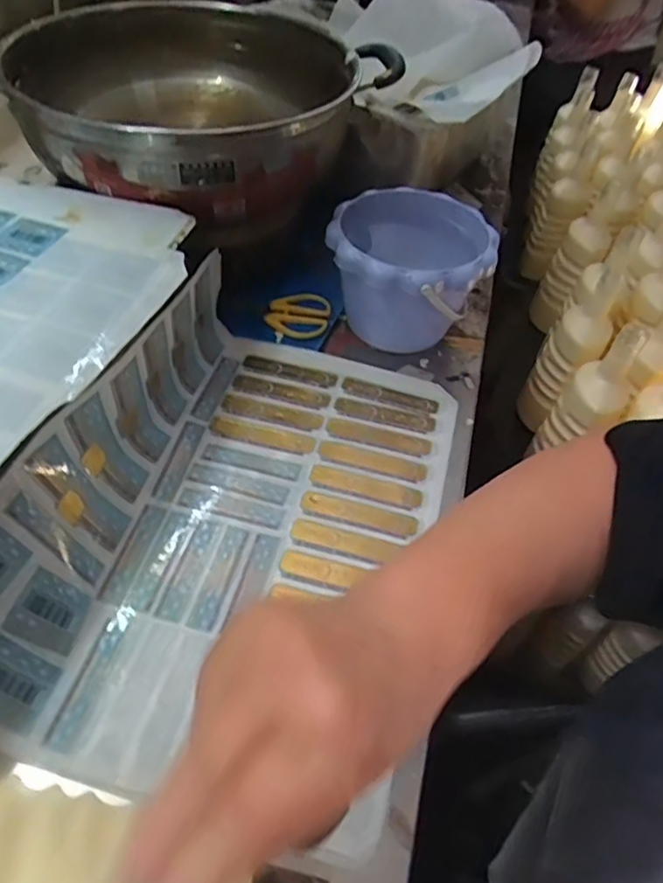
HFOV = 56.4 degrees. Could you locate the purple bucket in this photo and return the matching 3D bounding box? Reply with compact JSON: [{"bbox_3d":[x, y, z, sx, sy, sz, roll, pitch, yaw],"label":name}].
[{"bbox_3d":[0.073,-0.162,0.610,0.152,0.113,0.178,11,50,3],"label":"purple bucket"}]

